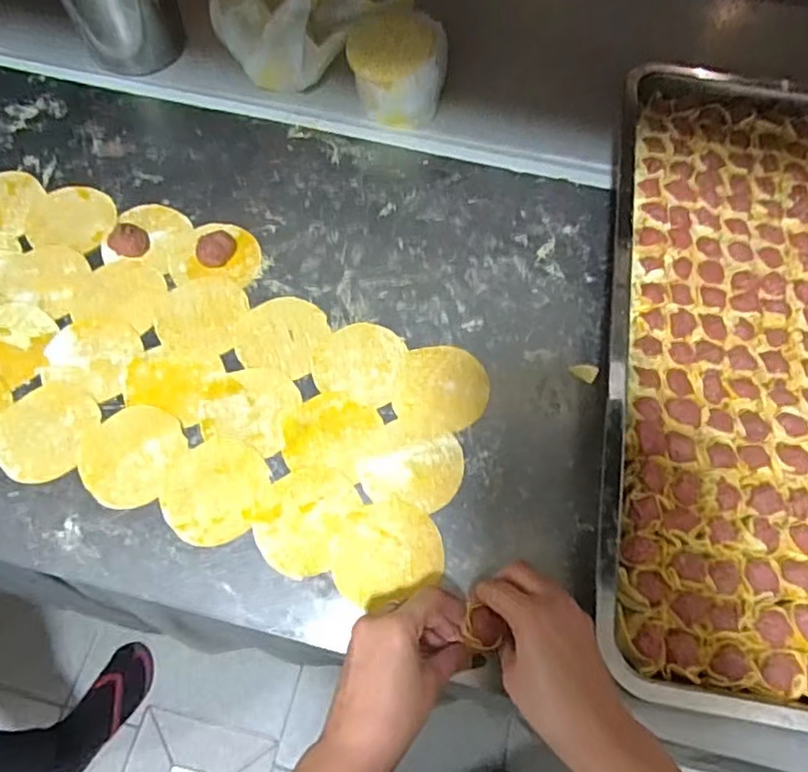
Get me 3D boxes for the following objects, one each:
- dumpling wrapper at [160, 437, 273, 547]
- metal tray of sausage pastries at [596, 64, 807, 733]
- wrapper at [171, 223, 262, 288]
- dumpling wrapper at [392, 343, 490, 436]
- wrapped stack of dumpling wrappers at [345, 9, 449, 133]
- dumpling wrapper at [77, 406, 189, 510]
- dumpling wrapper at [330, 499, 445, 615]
[{"bbox_3d":[-0.151,0.082,0.519,0.081,0.005,0.084,1,65,-2],"label":"dumpling wrapper"},{"bbox_3d":[0.367,-0.027,0.561,0.395,0.054,0.599,9,65,2],"label":"metal tray of sausage pastries"},{"bbox_3d":[-0.174,-0.127,0.605,0.078,0.017,0.067,2,65,-2],"label":"wrapper"},{"bbox_3d":[0.031,0.002,0.561,0.079,0.004,0.079,0,68,1],"label":"dumpling wrapper"},{"bbox_3d":[-0.005,-0.325,0.667,0.102,0.082,0.083,0,65,-3],"label":"wrapped stack of dumpling wrappers"},{"bbox_3d":[-0.223,0.054,0.528,0.075,0.004,0.084,23,66,8],"label":"dumpling wrapper"},{"bbox_3d":[-0.013,0.127,0.501,0.083,0.004,0.076,1,65,-2],"label":"dumpling wrapper"}]

